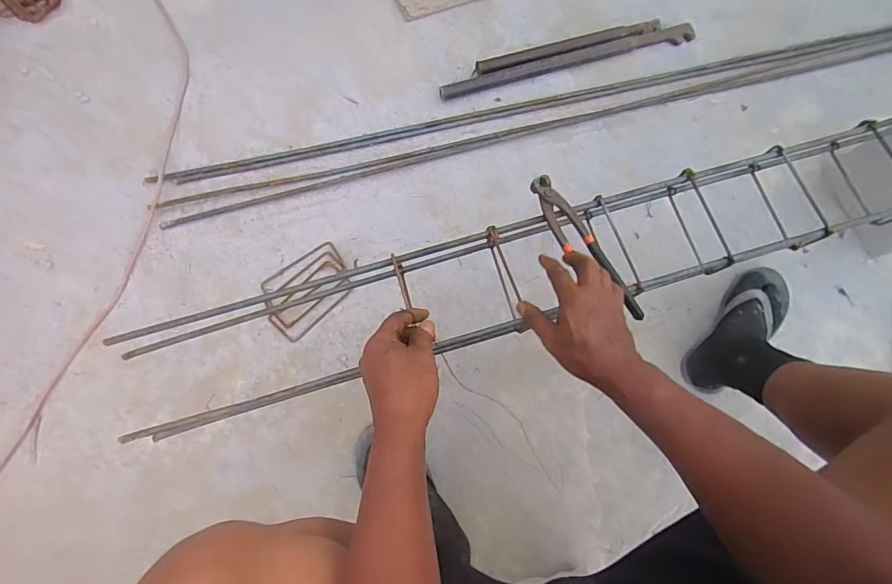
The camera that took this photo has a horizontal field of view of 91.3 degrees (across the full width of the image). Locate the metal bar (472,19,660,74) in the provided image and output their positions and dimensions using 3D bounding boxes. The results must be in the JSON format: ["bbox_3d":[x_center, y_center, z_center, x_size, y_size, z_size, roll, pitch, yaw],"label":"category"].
[{"bbox_3d":[0.255,-0.510,0.908,0.400,0.023,0.031,-18,79,-5],"label":"metal bar"}]

